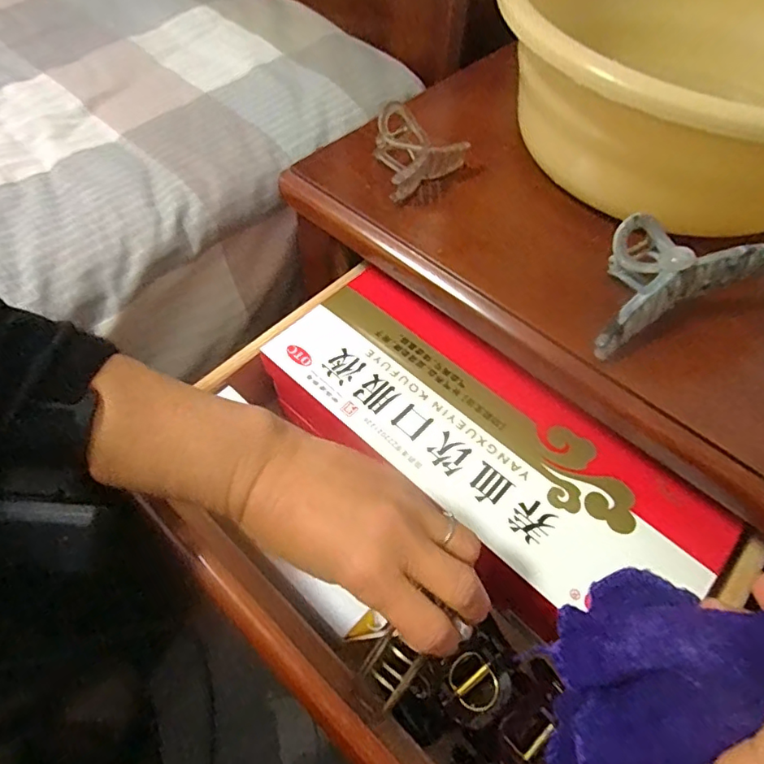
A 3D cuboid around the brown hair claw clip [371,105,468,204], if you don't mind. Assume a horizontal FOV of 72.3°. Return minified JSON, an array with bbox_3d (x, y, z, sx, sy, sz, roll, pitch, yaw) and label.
[{"bbox_3d":[0.023,-0.177,0.402,0.073,0.036,0.055,-34,64,-23],"label":"brown hair claw clip"}]

